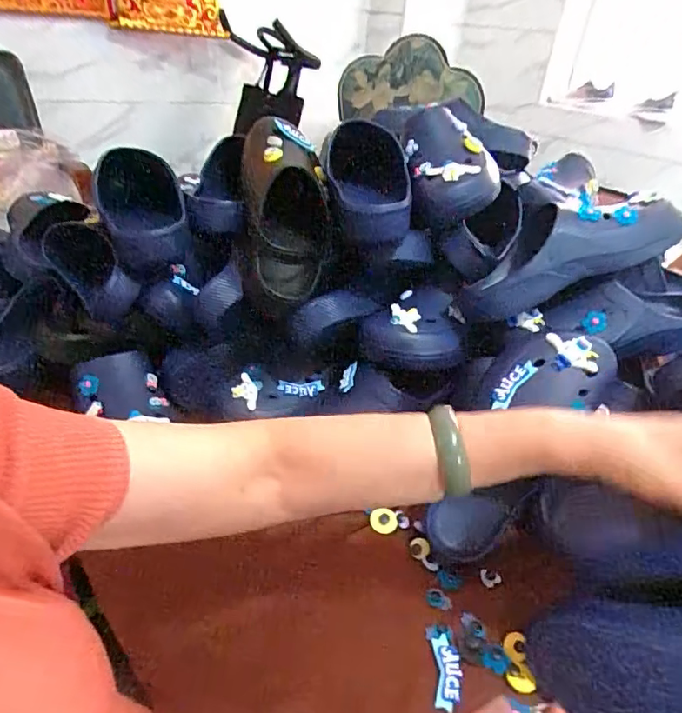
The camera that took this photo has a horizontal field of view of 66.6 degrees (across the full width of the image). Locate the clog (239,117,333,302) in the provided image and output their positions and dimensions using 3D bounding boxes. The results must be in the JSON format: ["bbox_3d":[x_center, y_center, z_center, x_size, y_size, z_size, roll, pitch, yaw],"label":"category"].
[{"bbox_3d":[-0.066,-0.194,0.657,0.112,0.247,0.095,-5,-8,-18],"label":"clog"}]

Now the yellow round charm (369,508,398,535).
[{"bbox_3d":[0.048,0.185,0.582,0.030,0.006,0.026,3,72,0],"label":"yellow round charm"}]

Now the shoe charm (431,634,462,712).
[{"bbox_3d":[0.092,0.273,0.447,0.023,0.005,0.063,8,31,2],"label":"shoe charm"}]

